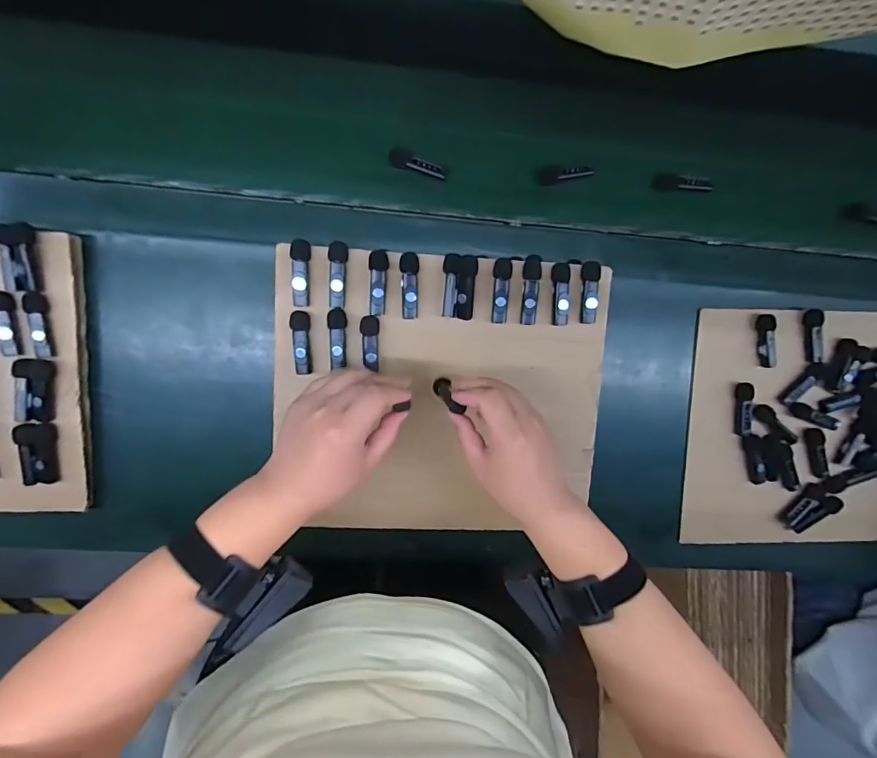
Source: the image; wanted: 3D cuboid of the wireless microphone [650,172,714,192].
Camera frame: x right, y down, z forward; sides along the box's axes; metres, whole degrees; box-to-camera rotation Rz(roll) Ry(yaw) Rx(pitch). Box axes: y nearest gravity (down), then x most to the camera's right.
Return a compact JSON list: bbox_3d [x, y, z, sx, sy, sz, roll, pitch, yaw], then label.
[{"bbox_3d":[0.289,-0.231,0.540,0.070,0.022,0.022,9,95,7],"label":"wireless microphone"}]

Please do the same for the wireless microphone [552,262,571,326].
[{"bbox_3d":[0.128,-0.089,0.479,0.019,0.010,0.065,0,94,-5],"label":"wireless microphone"}]

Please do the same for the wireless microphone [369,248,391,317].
[{"bbox_3d":[-0.060,-0.097,0.463,0.020,0.011,0.064,1,94,-5],"label":"wireless microphone"}]

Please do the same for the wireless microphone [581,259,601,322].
[{"bbox_3d":[0.161,-0.091,0.482,0.019,0.010,0.064,-1,94,-5],"label":"wireless microphone"}]

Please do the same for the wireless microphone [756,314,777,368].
[{"bbox_3d":[0.396,-0.046,0.554,0.015,0.022,0.063,-10,94,-5],"label":"wireless microphone"}]

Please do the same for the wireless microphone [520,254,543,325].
[{"bbox_3d":[0.095,-0.094,0.479,0.019,0.012,0.072,5,93,-6],"label":"wireless microphone"}]

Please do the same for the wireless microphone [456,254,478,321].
[{"bbox_3d":[0.029,-0.092,0.466,0.019,0.010,0.064,3,108,-5],"label":"wireless microphone"}]

